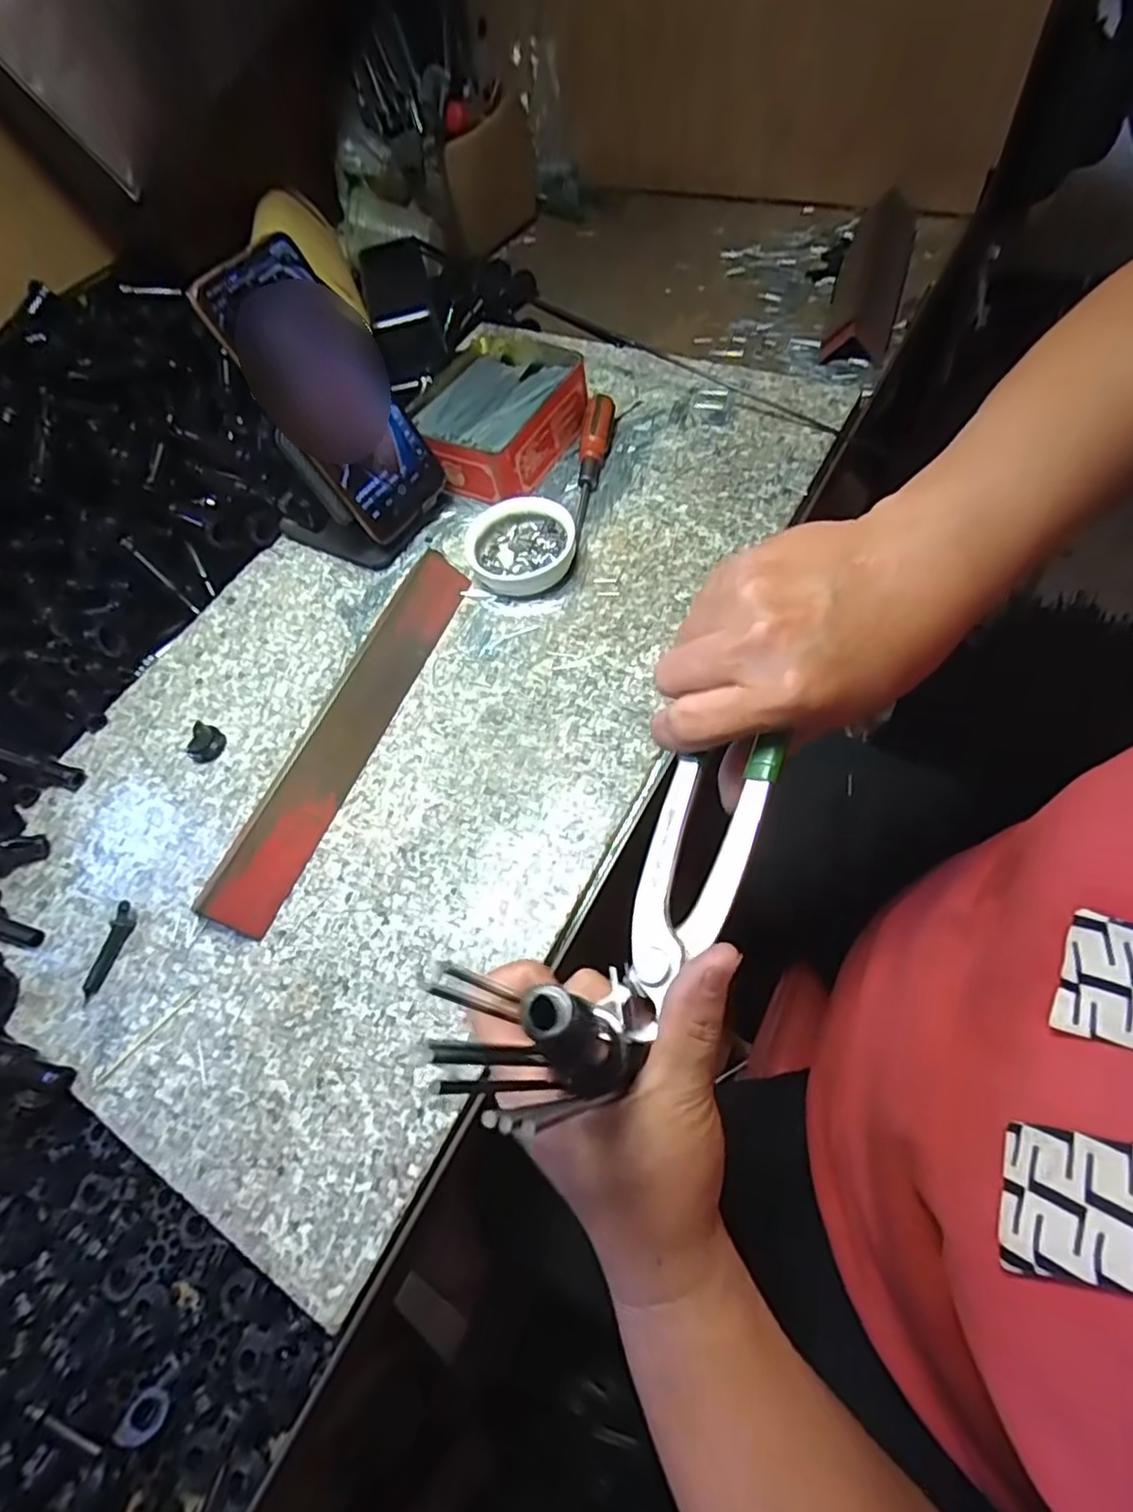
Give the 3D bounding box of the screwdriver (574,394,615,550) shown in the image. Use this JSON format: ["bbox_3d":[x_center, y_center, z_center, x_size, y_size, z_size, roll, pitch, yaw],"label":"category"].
[{"bbox_3d":[0.016,-0.199,0.469,0.021,0.022,0.139,4,63,12],"label":"screwdriver"}]

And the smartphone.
[{"bbox_3d":[-0.146,-0.227,0.424,0.015,0.165,0.080,18,61,49],"label":"smartphone"}]

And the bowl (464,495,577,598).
[{"bbox_3d":[-0.031,-0.139,0.441,0.068,0.024,0.067,-4,61,8],"label":"bowl"}]

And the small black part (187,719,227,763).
[{"bbox_3d":[-0.225,-0.008,0.413,0.018,0.016,0.022,33,72,24],"label":"small black part"}]

